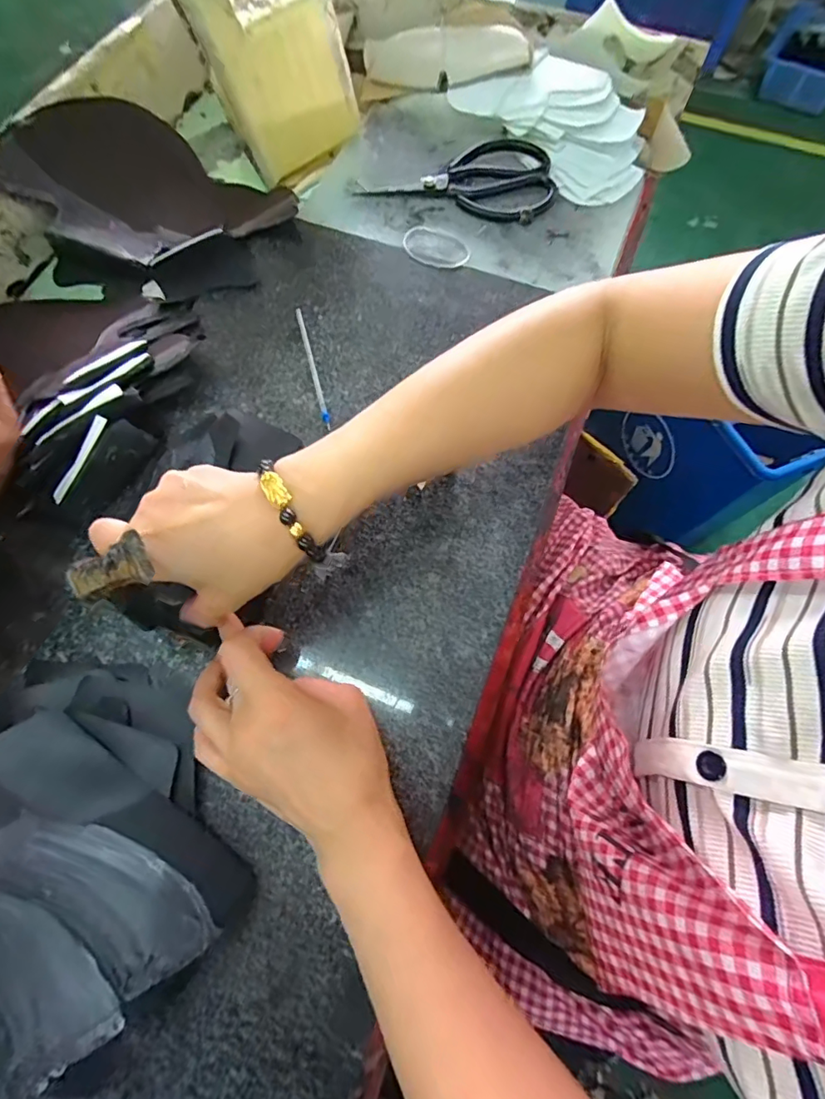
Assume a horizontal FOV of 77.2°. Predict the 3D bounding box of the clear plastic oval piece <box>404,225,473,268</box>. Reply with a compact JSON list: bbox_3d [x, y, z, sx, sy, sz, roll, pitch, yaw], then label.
[{"bbox_3d":[0.021,-0.280,0.478,0.066,0.004,0.046,27,70,8],"label":"clear plastic oval piece"}]

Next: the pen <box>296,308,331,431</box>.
[{"bbox_3d":[-0.082,-0.152,0.426,0.006,0.004,0.122,-14,70,-7],"label":"pen"}]

